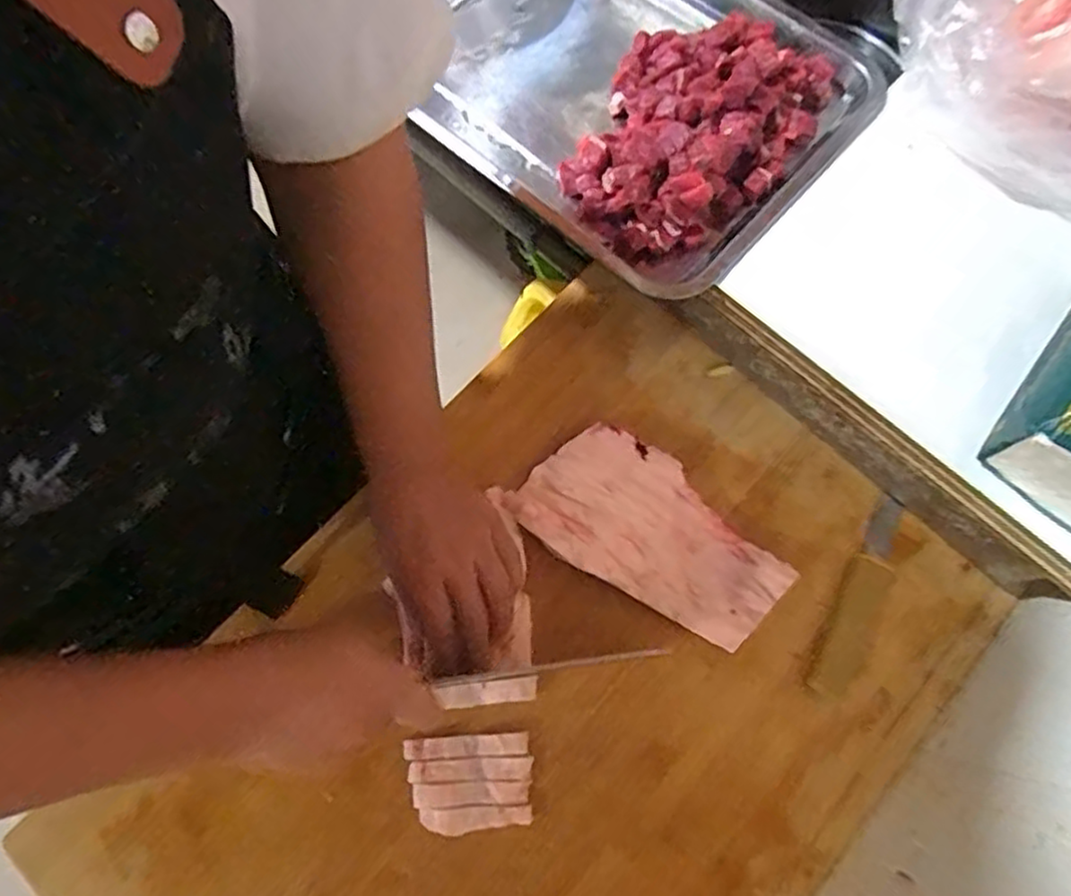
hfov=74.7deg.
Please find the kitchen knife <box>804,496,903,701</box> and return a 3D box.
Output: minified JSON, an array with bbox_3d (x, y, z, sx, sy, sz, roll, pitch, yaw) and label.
[{"bbox_3d":[0.222,0.101,0.477,0.031,0.009,0.143,25,75,7],"label":"kitchen knife"}]

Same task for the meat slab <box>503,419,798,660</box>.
[{"bbox_3d":[0.081,0.056,0.480,0.181,0.018,0.095,31,75,8],"label":"meat slab"}]

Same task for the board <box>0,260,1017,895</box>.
[{"bbox_3d":[0.002,0.174,0.455,0.380,0.023,0.550,42,77,11],"label":"board"}]

